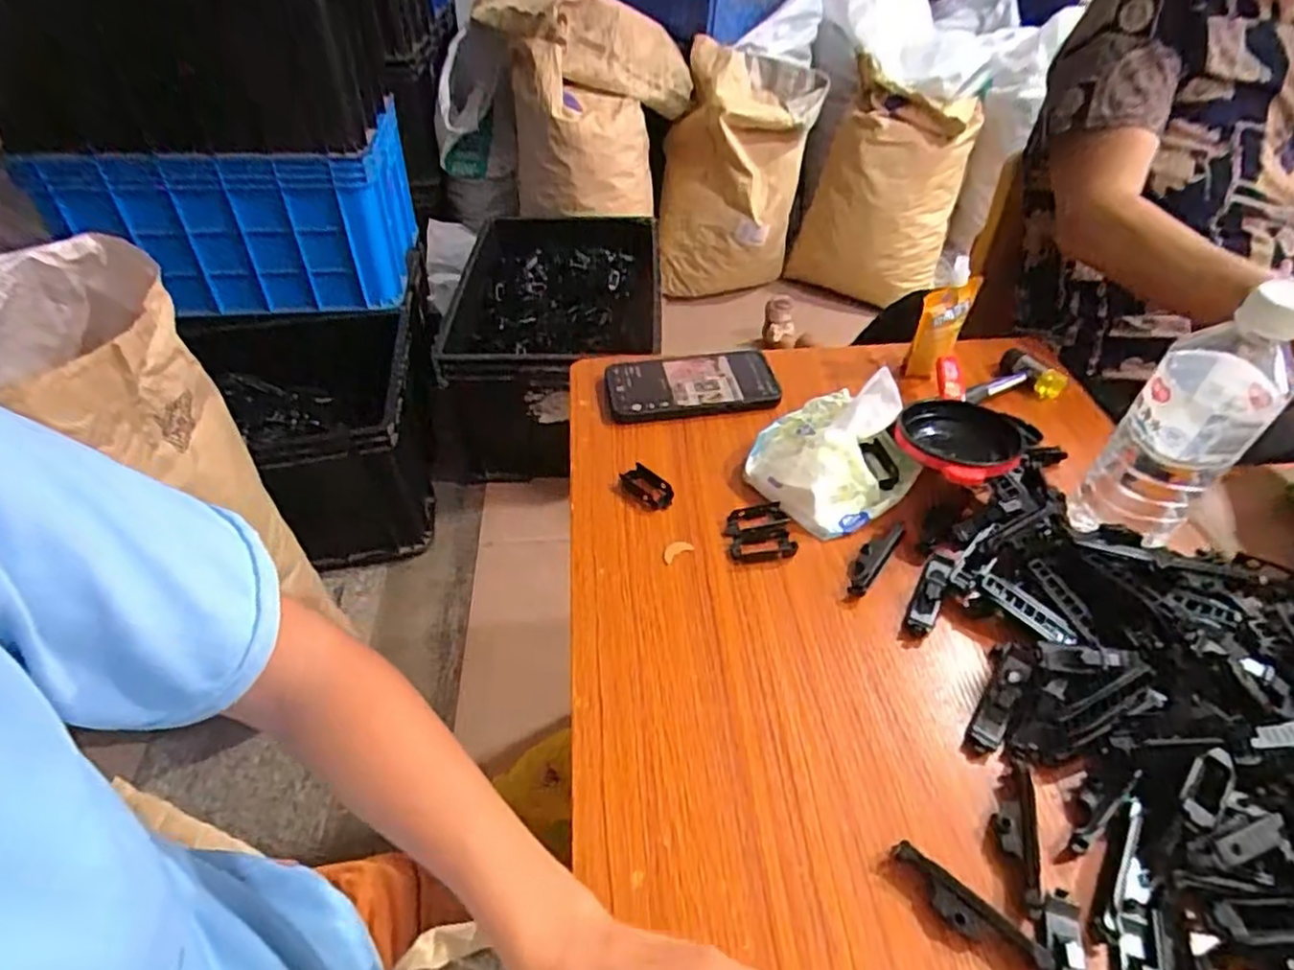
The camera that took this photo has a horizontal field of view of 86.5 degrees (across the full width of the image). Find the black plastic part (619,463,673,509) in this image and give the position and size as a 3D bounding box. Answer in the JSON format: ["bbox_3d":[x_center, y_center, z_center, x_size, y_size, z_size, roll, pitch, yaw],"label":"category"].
[{"bbox_3d":[0.001,0.002,0.570,0.024,0.012,0.048,-33,53,-28],"label":"black plastic part"}]

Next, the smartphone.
[{"bbox_3d":[0.042,-0.097,0.658,0.158,0.014,0.083,-7,51,-3],"label":"smartphone"}]

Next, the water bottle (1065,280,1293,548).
[{"bbox_3d":[0.356,-0.039,0.455,0.073,0.195,0.064,33,53,29],"label":"water bottle"}]

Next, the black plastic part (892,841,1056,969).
[{"bbox_3d":[0.160,0.213,0.345,0.079,0.021,0.016,33,53,29],"label":"black plastic part"}]

